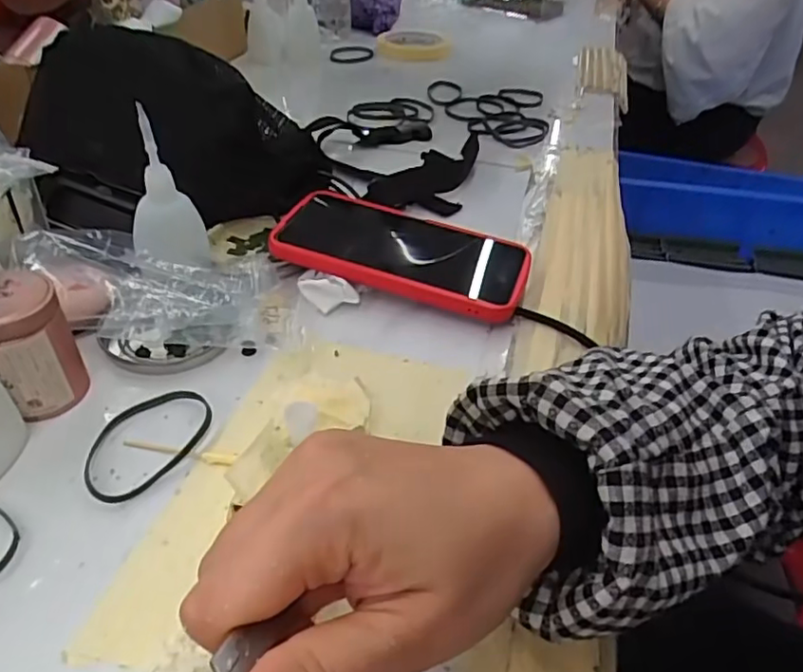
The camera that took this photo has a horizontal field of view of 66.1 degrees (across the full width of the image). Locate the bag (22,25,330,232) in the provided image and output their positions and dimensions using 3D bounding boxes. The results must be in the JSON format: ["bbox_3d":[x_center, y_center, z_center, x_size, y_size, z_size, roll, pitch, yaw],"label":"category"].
[{"bbox_3d":[-0.166,-0.155,0.454,0.210,0.105,0.089,1,40,-4],"label":"bag"}]

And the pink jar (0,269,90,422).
[{"bbox_3d":[-0.190,0.006,0.310,0.044,0.066,0.037,-19,45,-26],"label":"pink jar"}]

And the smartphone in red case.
[{"bbox_3d":[0.002,-0.061,0.421,0.168,0.017,0.086,19,42,11],"label":"smartphone in red case"}]

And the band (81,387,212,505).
[{"bbox_3d":[-0.126,0.051,0.307,0.047,0.006,0.071,28,48,27],"label":"band"}]

